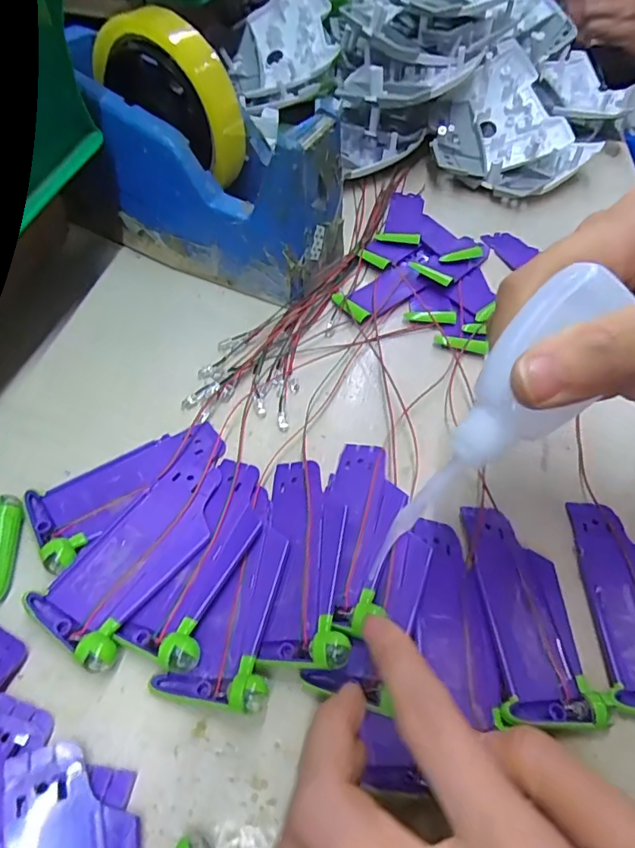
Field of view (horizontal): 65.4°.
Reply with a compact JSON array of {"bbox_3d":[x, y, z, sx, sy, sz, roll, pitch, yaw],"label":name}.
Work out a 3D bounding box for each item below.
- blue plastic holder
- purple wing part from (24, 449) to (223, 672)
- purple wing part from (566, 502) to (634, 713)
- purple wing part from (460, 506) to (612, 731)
[{"bbox_3d":[-0.059,-0.146,0.303,0.160,0.088,0.067,22,55,10],"label":"blue plastic holder"},{"bbox_3d":[-0.072,0.052,0.208,0.041,0.009,0.088,31,57,16],"label":"purple wing part"},{"bbox_3d":[0.137,0.075,0.212,0.038,0.009,0.088,7,54,-1],"label":"purple wing part"},{"bbox_3d":[0.087,0.076,0.208,0.040,0.009,0.087,5,54,-2],"label":"purple wing part"}]

